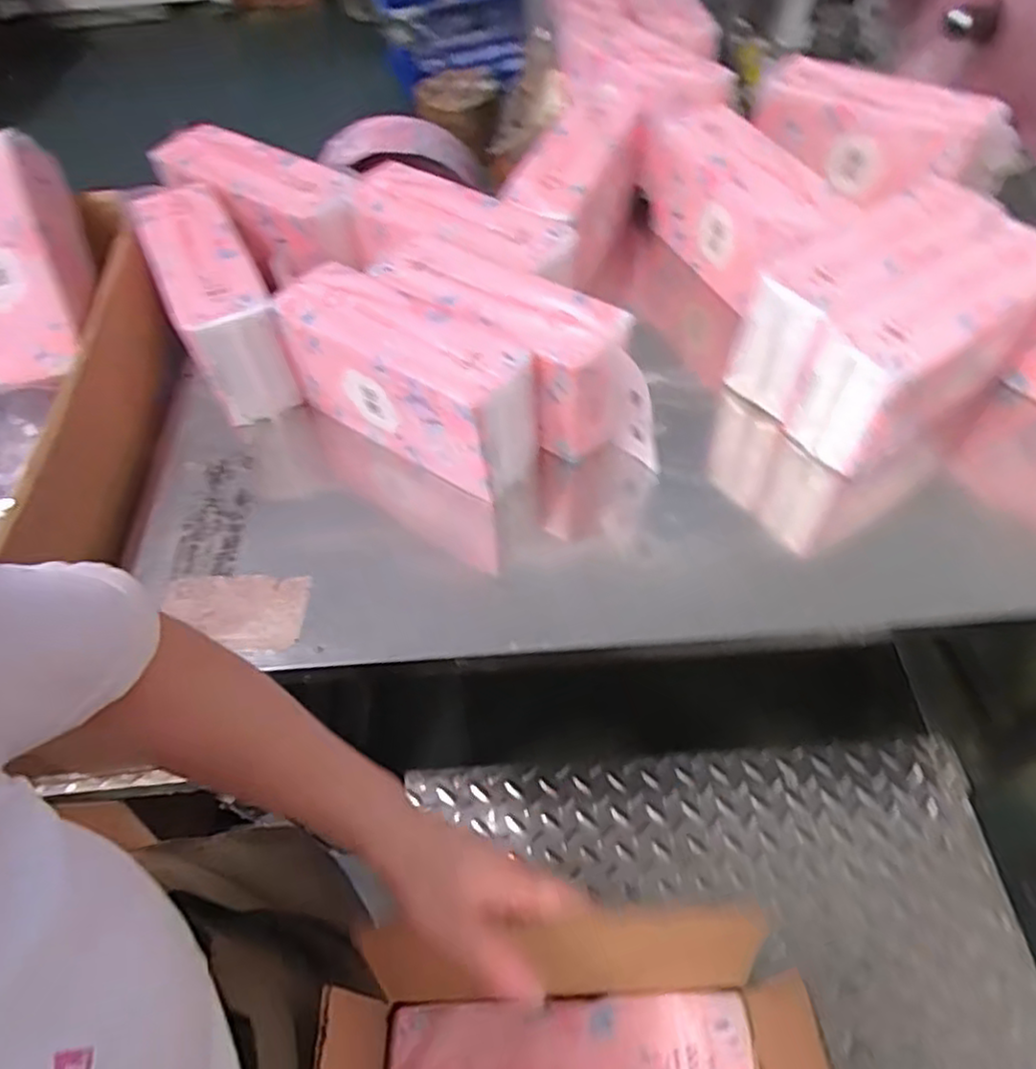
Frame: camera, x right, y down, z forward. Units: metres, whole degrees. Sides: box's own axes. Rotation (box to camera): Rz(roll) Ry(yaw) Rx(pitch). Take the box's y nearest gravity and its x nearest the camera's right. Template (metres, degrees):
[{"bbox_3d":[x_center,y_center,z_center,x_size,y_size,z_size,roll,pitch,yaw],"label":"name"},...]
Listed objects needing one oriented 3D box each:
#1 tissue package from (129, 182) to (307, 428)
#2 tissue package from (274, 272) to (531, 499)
[{"bbox_3d":[-0.312,-0.246,0.721,0.085,0.130,0.255,-25,57,-13],"label":"tissue package"},{"bbox_3d":[-0.103,-0.143,0.661,0.237,0.137,0.087,27,61,20],"label":"tissue package"}]

